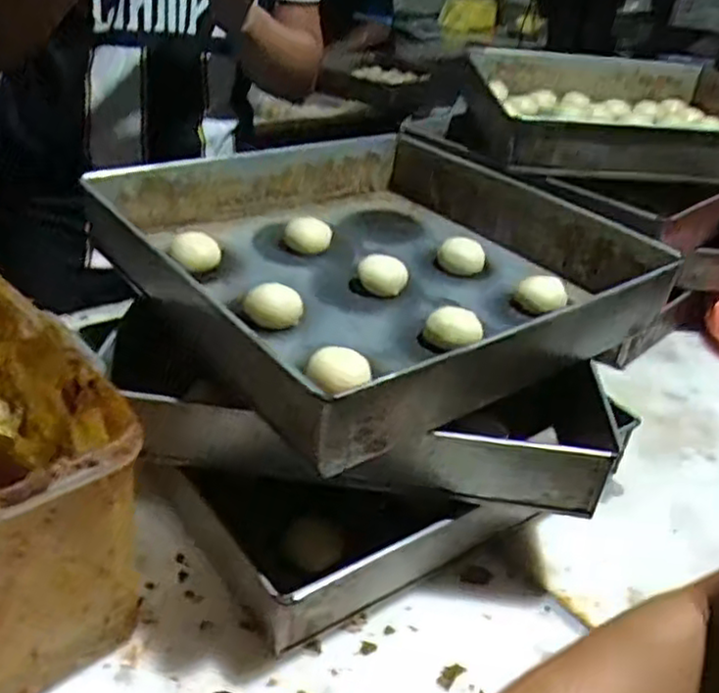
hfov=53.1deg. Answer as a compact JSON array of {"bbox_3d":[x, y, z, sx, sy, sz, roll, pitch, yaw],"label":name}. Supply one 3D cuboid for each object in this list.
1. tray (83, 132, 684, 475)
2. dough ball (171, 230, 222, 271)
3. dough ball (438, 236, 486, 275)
[{"bbox_3d":[0.010,-0.089,0.680,0.423,0.079,0.409,-20,39,-35],"label":"tray"},{"bbox_3d":[-0.155,-0.091,0.689,0.037,0.030,0.043,5,31,0],"label":"dough ball"},{"bbox_3d":[0.108,-0.097,0.752,0.048,0.031,0.036,8,31,5],"label":"dough ball"}]

